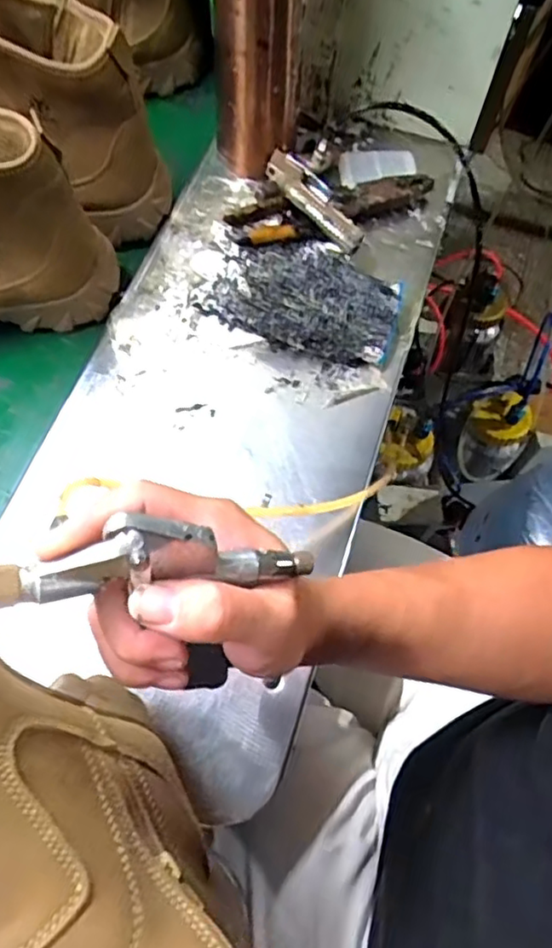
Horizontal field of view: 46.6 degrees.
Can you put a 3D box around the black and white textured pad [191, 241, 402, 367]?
[{"bbox_3d":[0.025,-0.145,0.535,0.151,0.029,0.100,21,65,7],"label":"black and white textured pad"}]

